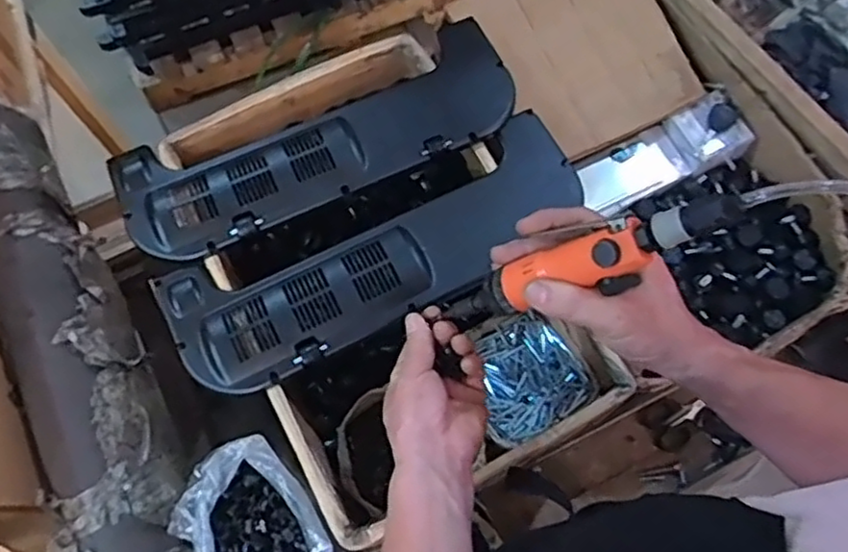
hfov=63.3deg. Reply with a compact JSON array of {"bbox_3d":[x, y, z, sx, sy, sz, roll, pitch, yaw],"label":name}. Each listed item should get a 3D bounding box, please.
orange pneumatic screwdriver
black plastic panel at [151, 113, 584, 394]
[{"bbox_3d":[0.109,-0.006,0.517,0.033,0.258,0.041,13,65,-41],"label":"orange pneumatic screwdriver"},{"bbox_3d":[-0.048,-0.026,0.757,0.472,0.025,0.158,-25,73,-7],"label":"black plastic panel"}]

